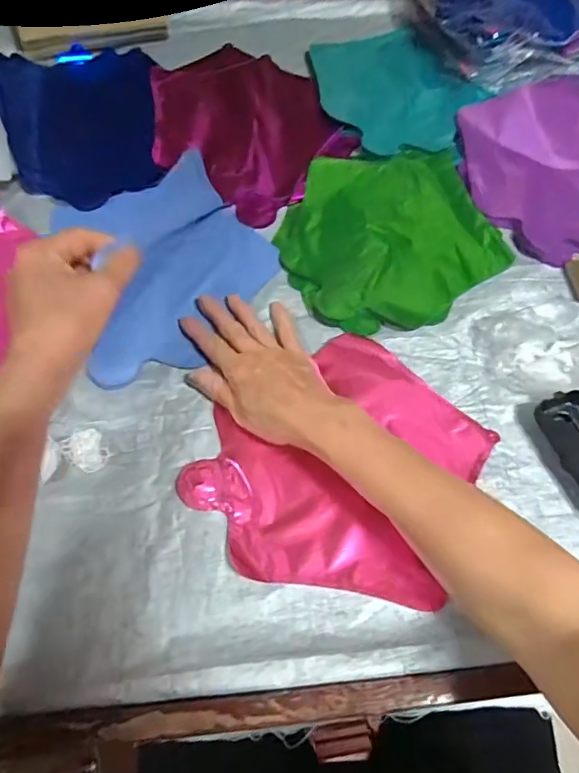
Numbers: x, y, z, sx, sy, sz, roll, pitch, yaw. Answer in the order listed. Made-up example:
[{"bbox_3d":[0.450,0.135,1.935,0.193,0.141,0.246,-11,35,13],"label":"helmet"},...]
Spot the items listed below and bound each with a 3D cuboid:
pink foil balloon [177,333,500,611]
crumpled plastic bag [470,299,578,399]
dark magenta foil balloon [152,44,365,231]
[{"bbox_3d":[0.046,0.065,0.421,0.223,0.021,0.219,24,65,9],"label":"pink foil balloon"},{"bbox_3d":[0.246,-0.039,0.466,0.116,0.028,0.094,-14,65,-9],"label":"crumpled plastic bag"},{"bbox_3d":[-0.055,-0.327,0.594,0.250,0.017,0.236,36,68,14],"label":"dark magenta foil balloon"}]

